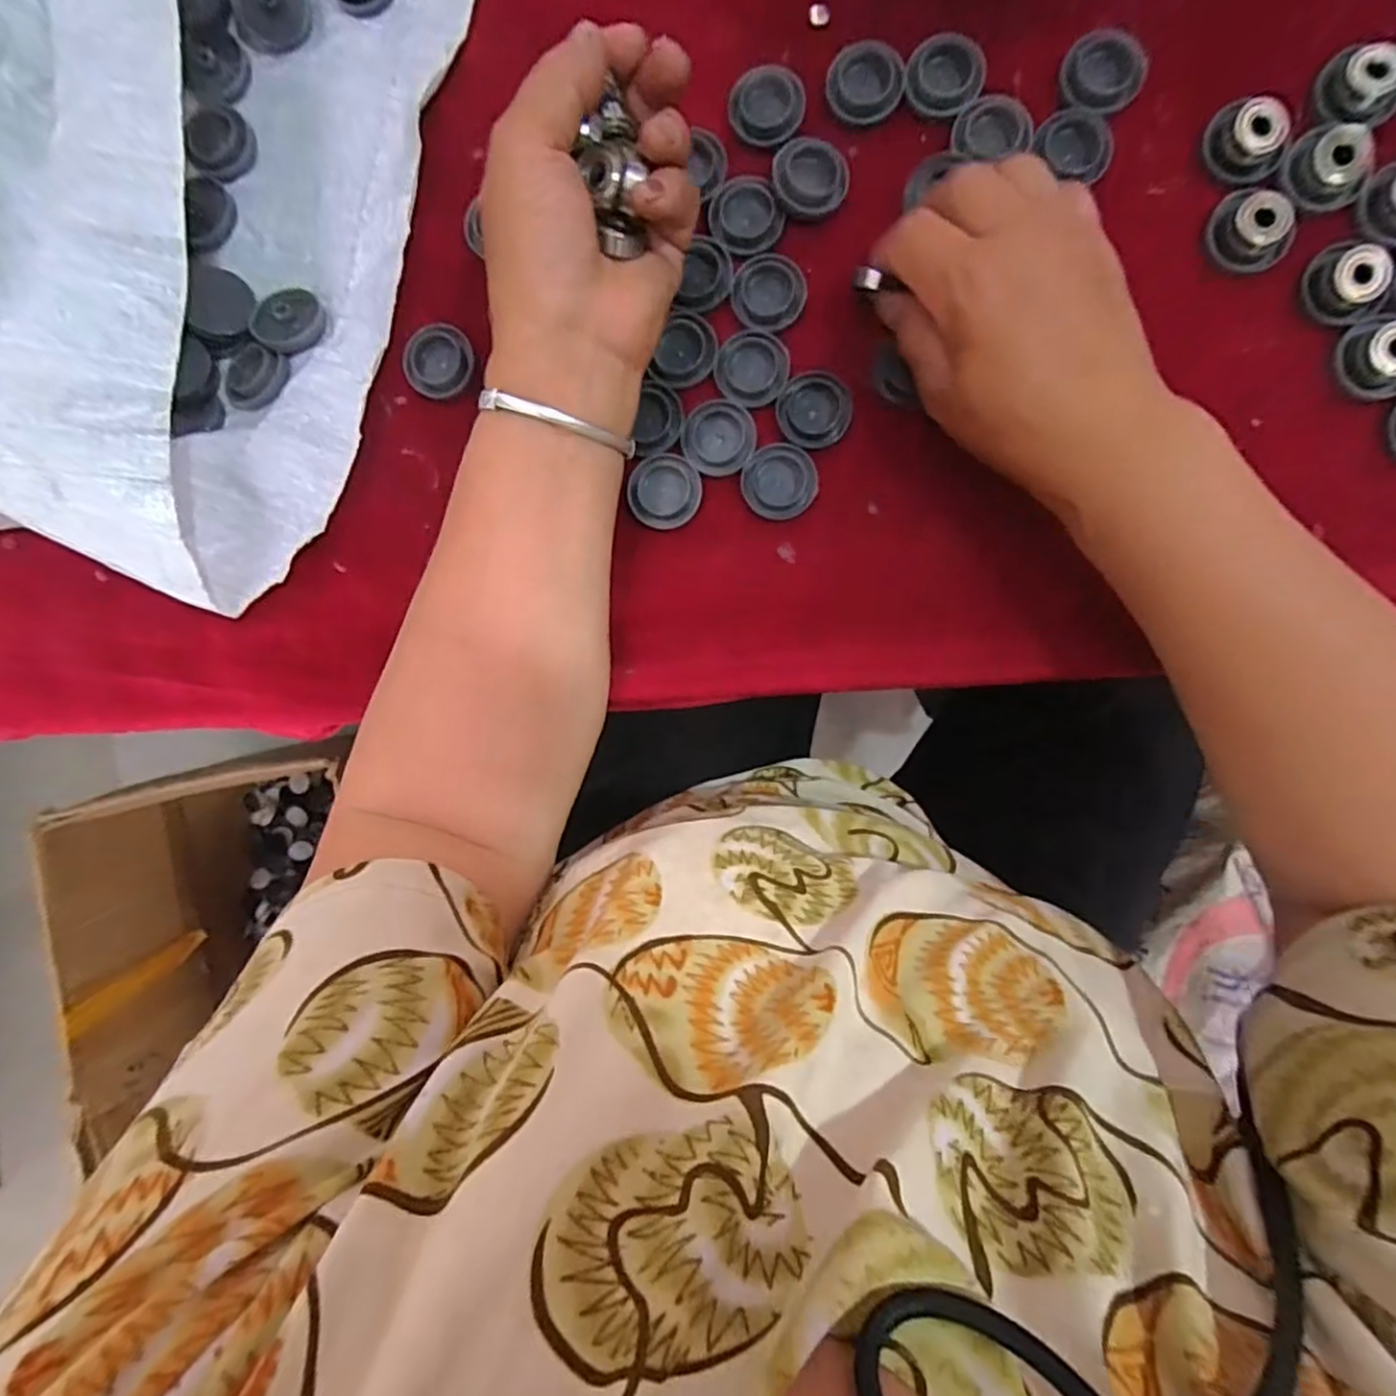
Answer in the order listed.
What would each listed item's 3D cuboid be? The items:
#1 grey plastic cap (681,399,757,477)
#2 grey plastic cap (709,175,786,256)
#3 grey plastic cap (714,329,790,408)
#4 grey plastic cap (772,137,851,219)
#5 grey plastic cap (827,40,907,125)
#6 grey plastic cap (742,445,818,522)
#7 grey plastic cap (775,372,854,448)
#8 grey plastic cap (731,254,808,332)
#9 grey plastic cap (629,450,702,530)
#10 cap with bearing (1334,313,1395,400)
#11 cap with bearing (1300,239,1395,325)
[{"bbox_3d":[0.010,-0.119,0.307,0.033,0.004,0.033,0,93,6],"label":"grey plastic cap"},{"bbox_3d":[0.022,-0.219,0.305,0.032,0.009,0.030,0,93,6],"label":"grey plastic cap"},{"bbox_3d":[0.024,-0.151,0.305,0.033,0.004,0.034,0,93,6],"label":"grey plastic cap"},{"bbox_3d":[0.051,-0.233,0.300,0.033,0.011,0.027,-1,93,6],"label":"grey plastic cap"},{"bbox_3d":[0.074,-0.272,0.296,0.033,0.009,0.028,16,95,4],"label":"grey plastic cap"},{"bbox_3d":[0.038,-0.099,0.305,0.034,0.004,0.033,7,94,5],"label":"grey plastic cap"},{"bbox_3d":[0.053,-0.131,0.302,0.033,0.004,0.033,0,93,6],"label":"grey plastic cap"},{"bbox_3d":[0.032,-0.184,0.303,0.032,0.004,0.033,0,93,6],"label":"grey plastic cap"},{"bbox_3d":[-0.015,-0.096,0.310,0.032,0.004,0.033,0,93,6],"label":"grey plastic cap"},{"bbox_3d":[0.287,-0.143,0.279,0.028,0.011,0.033,-23,91,6],"label":"cap with bearing"},{"bbox_3d":[0.271,-0.173,0.279,0.027,0.012,0.033,-33,90,6],"label":"cap with bearing"}]

